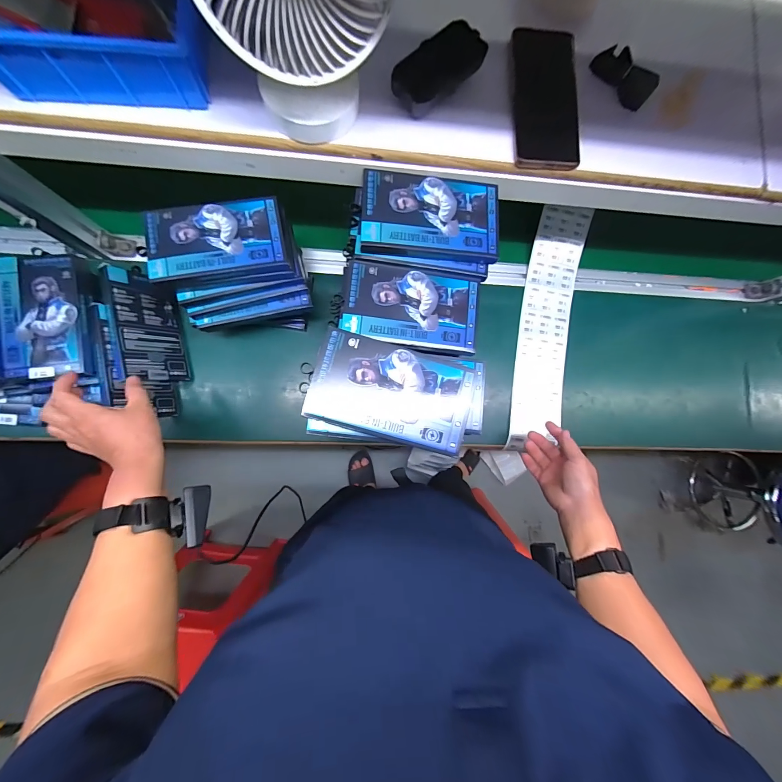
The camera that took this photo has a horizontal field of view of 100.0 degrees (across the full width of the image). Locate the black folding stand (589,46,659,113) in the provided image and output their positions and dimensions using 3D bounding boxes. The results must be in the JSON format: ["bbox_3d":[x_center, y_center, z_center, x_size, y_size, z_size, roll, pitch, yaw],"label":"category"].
[{"bbox_3d":[0.276,-0.372,0.384,0.042,0.012,0.076,-39,90,-7],"label":"black folding stand"}]

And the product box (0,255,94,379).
[{"bbox_3d":[-0.464,-0.101,0.439,0.096,0.027,0.163,-9,86,-6],"label":"product box"}]

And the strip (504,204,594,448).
[{"bbox_3d":[0.284,-0.112,0.591,0.093,0.049,0.430,8,84,-5],"label":"strip"}]

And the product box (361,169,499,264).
[{"bbox_3d":[0.048,-0.207,0.387,0.161,0.016,0.095,2,85,-5],"label":"product box"}]

